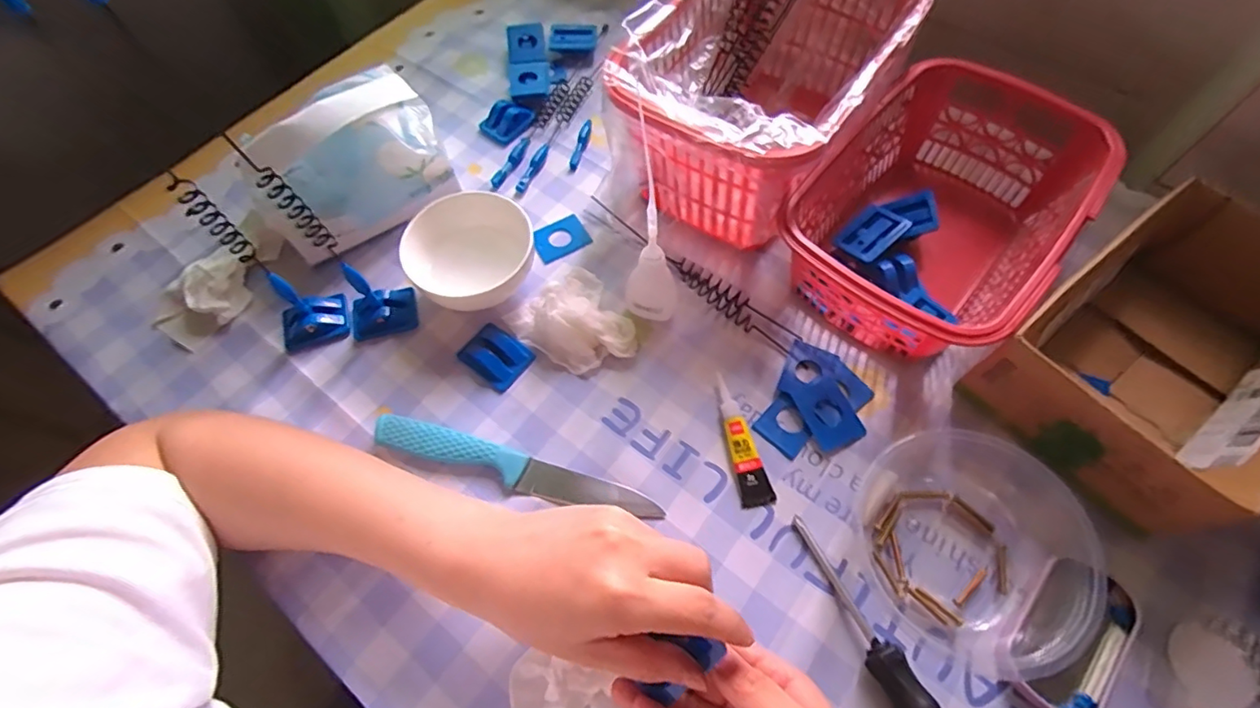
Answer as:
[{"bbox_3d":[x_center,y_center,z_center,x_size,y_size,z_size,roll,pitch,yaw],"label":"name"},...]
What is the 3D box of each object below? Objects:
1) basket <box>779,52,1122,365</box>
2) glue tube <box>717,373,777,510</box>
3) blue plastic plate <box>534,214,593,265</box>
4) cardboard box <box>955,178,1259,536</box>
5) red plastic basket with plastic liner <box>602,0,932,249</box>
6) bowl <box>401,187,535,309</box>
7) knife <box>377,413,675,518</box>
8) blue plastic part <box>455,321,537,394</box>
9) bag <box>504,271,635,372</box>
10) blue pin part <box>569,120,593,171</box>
[{"bbox_3d":[0.210,-0.095,0.379,0.143,0.073,0.209,37,71,19],"label":"basket"},{"bbox_3d":[0.071,0.051,0.348,0.020,0.012,0.085,-9,63,-1],"label":"glue tube"},{"bbox_3d":[-0.055,-0.090,0.431,0.042,0.006,0.032,-30,71,-13],"label":"blue plastic plate"},{"bbox_3d":[0.317,-0.002,0.327,0.190,0.066,0.124,-37,67,-14],"label":"cardboard box"},{"bbox_3d":[0.098,-0.192,0.410,0.155,0.116,0.230,35,71,19],"label":"red plastic basket with plastic liner"},{"bbox_3d":[-0.111,-0.068,0.393,0.084,0.051,0.086,-1,64,3],"label":"bowl"},{"bbox_3d":[-0.071,0.071,0.343,0.184,0.013,0.022,14,65,10],"label":"knife"},{"bbox_3d":[-0.094,-0.001,0.380,0.046,0.012,0.034,33,70,18],"label":"blue plastic part"},{"bbox_3d":[-0.040,-0.022,0.378,0.067,0.031,0.075,-34,66,-12],"label":"bag"},{"bbox_3d":[-0.041,-0.180,0.477,0.011,0.006,0.052,9,65,8],"label":"blue pin part"}]

